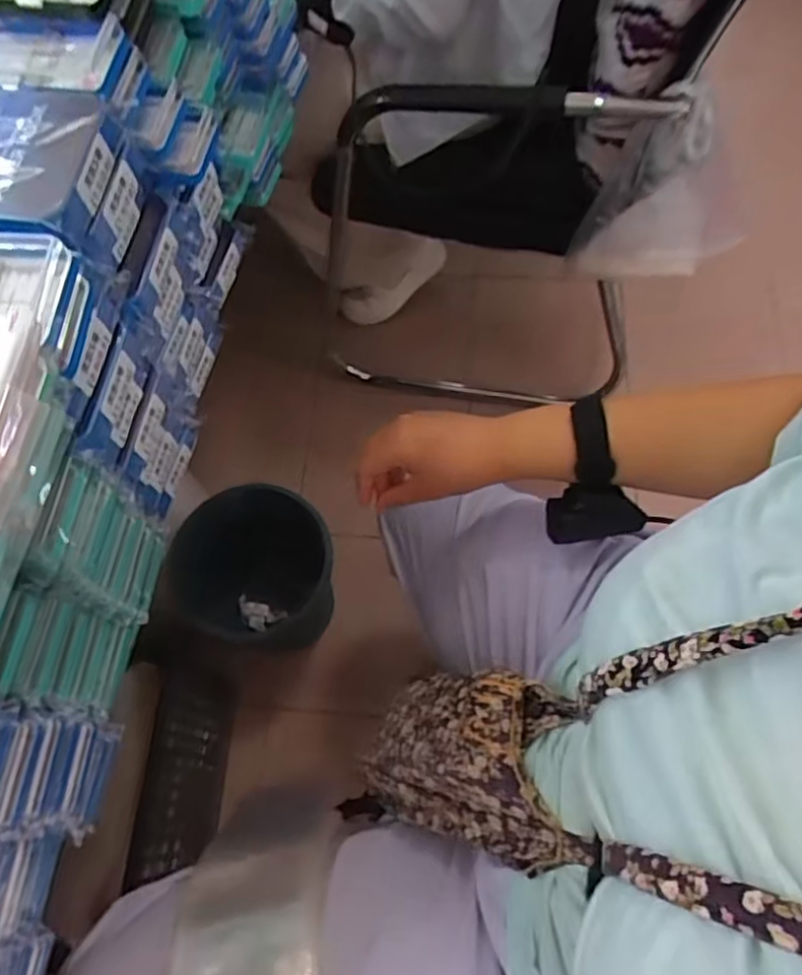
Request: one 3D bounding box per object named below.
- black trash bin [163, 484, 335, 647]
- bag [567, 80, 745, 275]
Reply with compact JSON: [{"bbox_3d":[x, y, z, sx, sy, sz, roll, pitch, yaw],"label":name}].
[{"bbox_3d":[-0.199,0.132,0.993,0.204,0.224,0.202,-1,66,3],"label":"black trash bin"},{"bbox_3d":[0.310,-0.338,0.778,0.193,0.230,0.081,12,67,8],"label":"bag"}]

